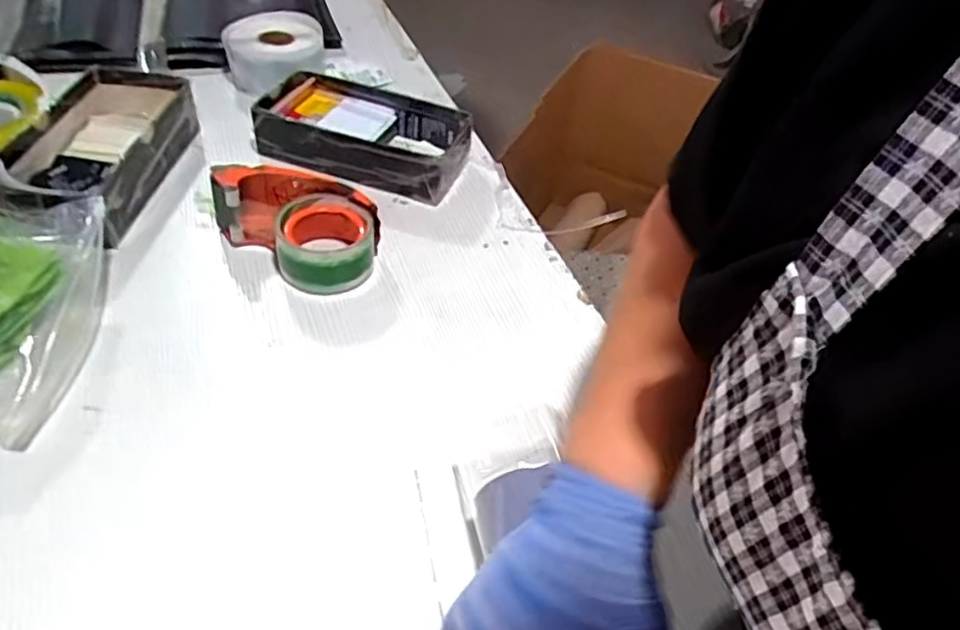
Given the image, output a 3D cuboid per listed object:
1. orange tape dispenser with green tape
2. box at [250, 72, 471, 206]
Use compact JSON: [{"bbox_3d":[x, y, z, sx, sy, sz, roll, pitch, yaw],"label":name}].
[{"bbox_3d":[-0.160,-0.085,0.600,0.146,0.067,0.086,31,49,22],"label":"orange tape dispenser with green tape"},{"bbox_3d":[-0.127,-0.192,0.722,0.215,0.058,0.112,15,43,5],"label":"box"}]

